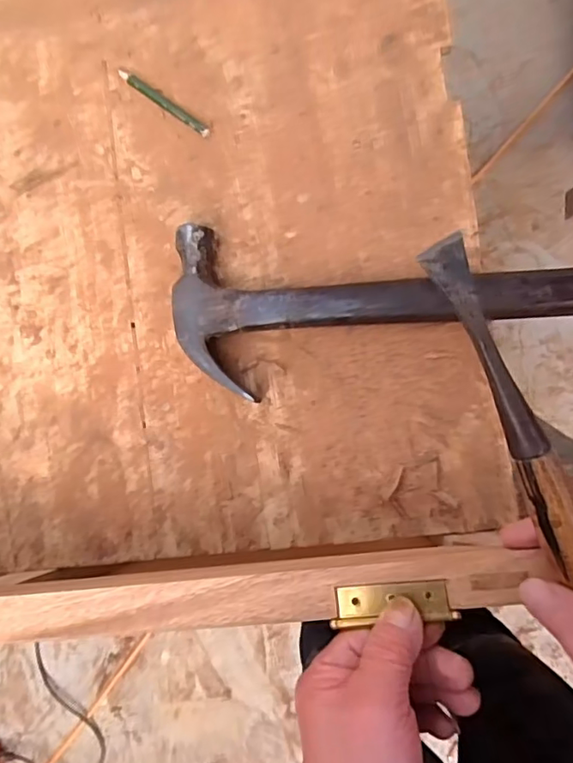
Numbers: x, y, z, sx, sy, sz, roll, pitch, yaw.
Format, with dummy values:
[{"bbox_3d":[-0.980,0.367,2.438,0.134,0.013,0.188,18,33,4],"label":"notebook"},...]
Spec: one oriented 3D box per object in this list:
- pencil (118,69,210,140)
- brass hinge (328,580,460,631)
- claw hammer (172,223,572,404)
[{"bbox_3d":[-0.096,-0.220,0.431,0.089,0.004,0.009,36,93,7],"label":"pencil"},{"bbox_3d":[0.059,0.124,0.306,0.067,0.005,0.021,-8,87,7],"label":"brass hinge"},{"bbox_3d":[0.120,-0.045,0.390,0.403,0.031,0.116,2,88,8],"label":"claw hammer"}]

